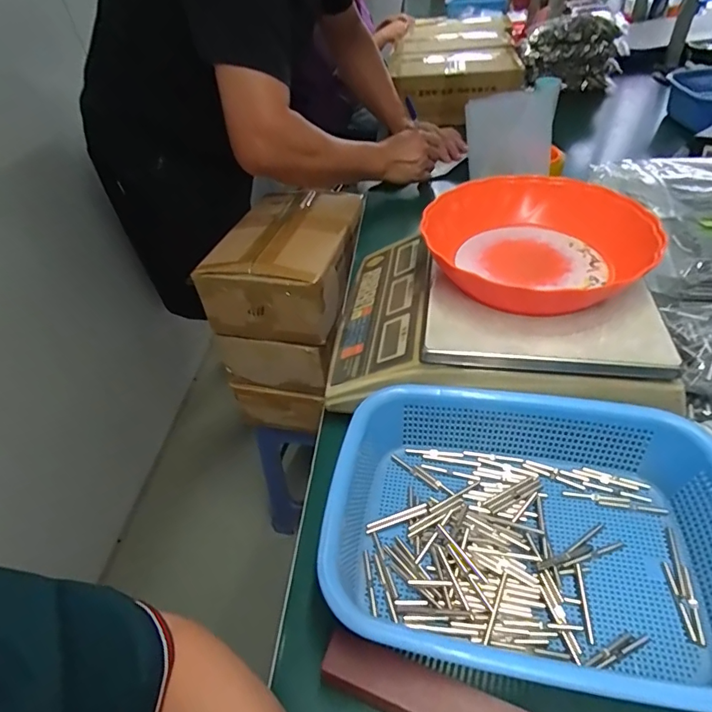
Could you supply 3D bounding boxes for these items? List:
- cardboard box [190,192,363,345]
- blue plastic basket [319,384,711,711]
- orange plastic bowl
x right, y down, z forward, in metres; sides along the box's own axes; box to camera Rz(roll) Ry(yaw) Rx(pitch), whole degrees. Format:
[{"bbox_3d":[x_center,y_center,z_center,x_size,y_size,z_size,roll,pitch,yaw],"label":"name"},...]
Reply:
[{"bbox_3d":[-0.105,-0.166,0.780,0.203,0.119,0.287,6,45,14],"label":"cardboard box"},{"bbox_3d":[0.124,0.127,0.354,0.285,0.070,0.208,4,45,12],"label":"blue plastic basket"},{"bbox_3d":[0.173,-0.106,0.456,0.206,0.058,0.183,30,55,33],"label":"orange plastic bowl"}]

